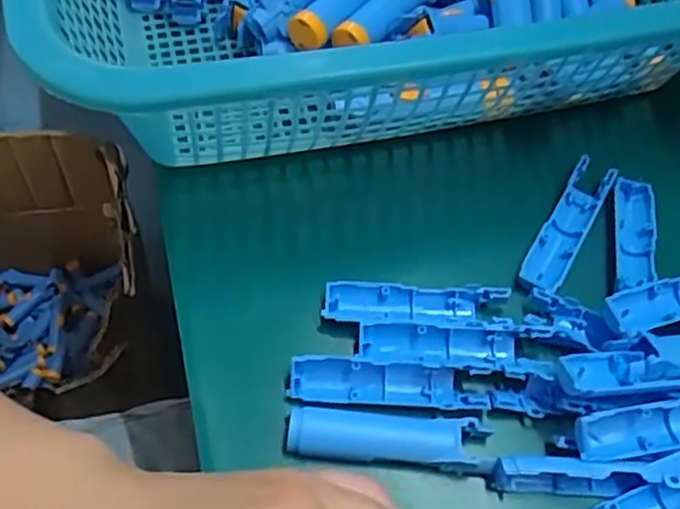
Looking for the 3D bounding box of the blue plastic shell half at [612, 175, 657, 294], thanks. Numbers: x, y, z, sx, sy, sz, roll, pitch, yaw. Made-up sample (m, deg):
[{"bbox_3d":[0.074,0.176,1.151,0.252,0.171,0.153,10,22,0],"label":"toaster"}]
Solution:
[{"bbox_3d":[0.136,-0.008,0.326,0.019,0.007,0.060,12,58,2],"label":"blue plastic shell half"}]

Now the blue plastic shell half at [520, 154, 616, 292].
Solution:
[{"bbox_3d":[0.104,-0.014,0.325,0.018,0.008,0.075,30,61,13],"label":"blue plastic shell half"}]

